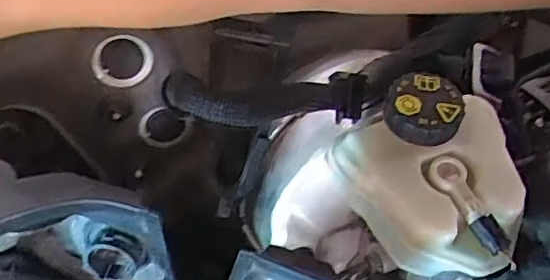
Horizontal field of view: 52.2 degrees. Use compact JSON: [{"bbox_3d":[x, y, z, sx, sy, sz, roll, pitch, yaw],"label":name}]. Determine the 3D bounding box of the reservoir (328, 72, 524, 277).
[{"bbox_3d":[0.108,0.024,0.358,0.112,0.072,0.121,-27,60,-21],"label":"reservoir"}]

